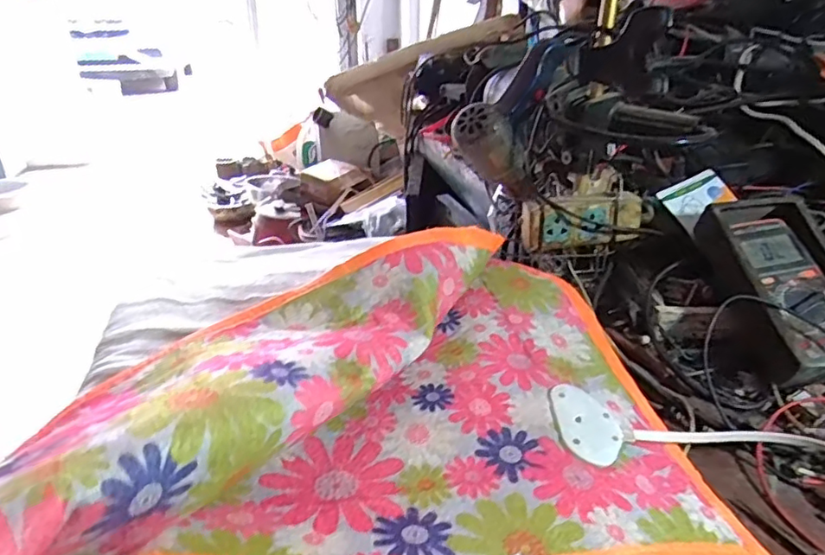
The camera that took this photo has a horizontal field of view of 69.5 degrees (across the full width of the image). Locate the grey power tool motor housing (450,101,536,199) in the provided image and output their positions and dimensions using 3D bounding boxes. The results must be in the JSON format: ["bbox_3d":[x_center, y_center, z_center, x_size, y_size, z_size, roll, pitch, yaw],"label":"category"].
[{"bbox_3d":[0.097,-0.134,0.660,0.054,0.063,0.138,26,-6,40],"label":"grey power tool motor housing"}]

